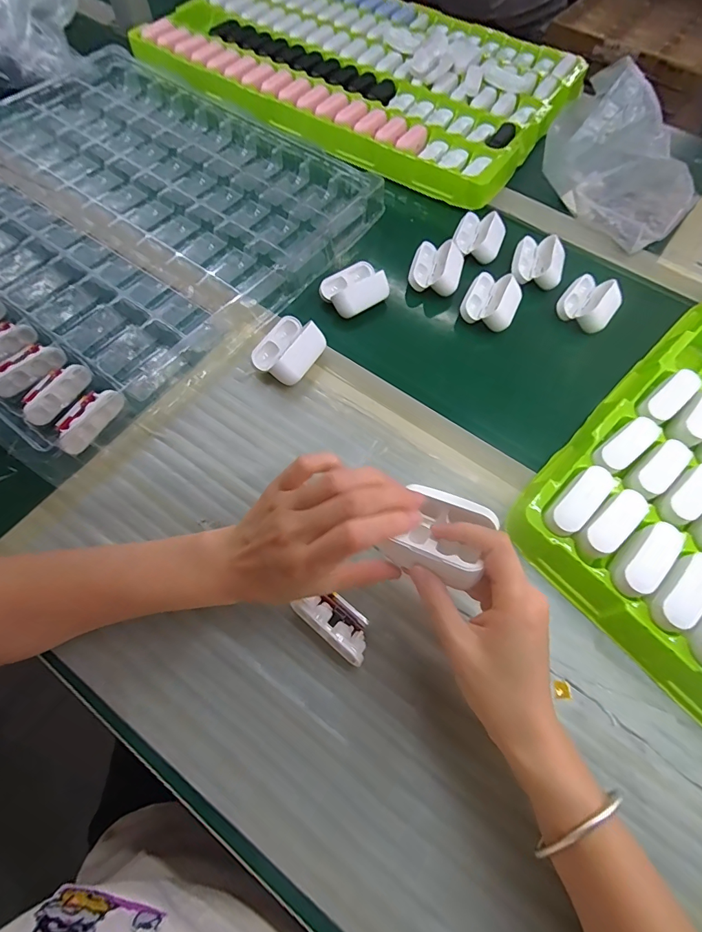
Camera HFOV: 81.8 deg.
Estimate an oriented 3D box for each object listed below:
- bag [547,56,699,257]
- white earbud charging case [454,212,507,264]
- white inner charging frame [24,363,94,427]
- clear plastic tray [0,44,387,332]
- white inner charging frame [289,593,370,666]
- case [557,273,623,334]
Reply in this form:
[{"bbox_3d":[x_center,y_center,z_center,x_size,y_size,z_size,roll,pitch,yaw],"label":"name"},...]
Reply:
[{"bbox_3d":[0.304,-0.346,0.446,0.179,0.101,0.113,33,70,12],"label":"bag"},{"bbox_3d":[0.148,-0.267,0.464,0.053,0.024,0.059,20,68,7],"label":"white earbud charging case"},{"bbox_3d":[-0.254,-0.062,0.351,0.019,0.017,0.062,24,68,9],"label":"white inner charging frame"},{"bbox_3d":[-0.226,-0.357,0.487,0.486,0.035,0.246,36,71,13],"label":"clear plastic tray"},{"bbox_3d":[-0.010,0.111,0.288,0.056,0.016,0.029,37,71,14],"label":"white inner charging frame"},{"bbox_3d":[0.254,-0.174,0.430,0.053,0.023,0.058,36,71,13],"label":"case"}]

